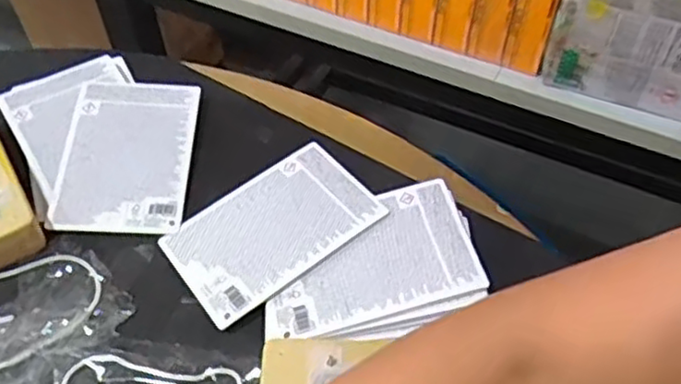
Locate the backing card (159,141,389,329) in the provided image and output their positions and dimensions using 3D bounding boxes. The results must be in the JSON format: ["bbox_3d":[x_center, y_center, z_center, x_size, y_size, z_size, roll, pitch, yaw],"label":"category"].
[{"bbox_3d":[-0.061,0.027,0.592,0.169,0.006,0.121,-34,52,-16],"label":"backing card"}]

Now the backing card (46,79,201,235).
[{"bbox_3d":[-0.198,-0.038,0.644,0.115,0.008,0.171,4,57,-5],"label":"backing card"}]

